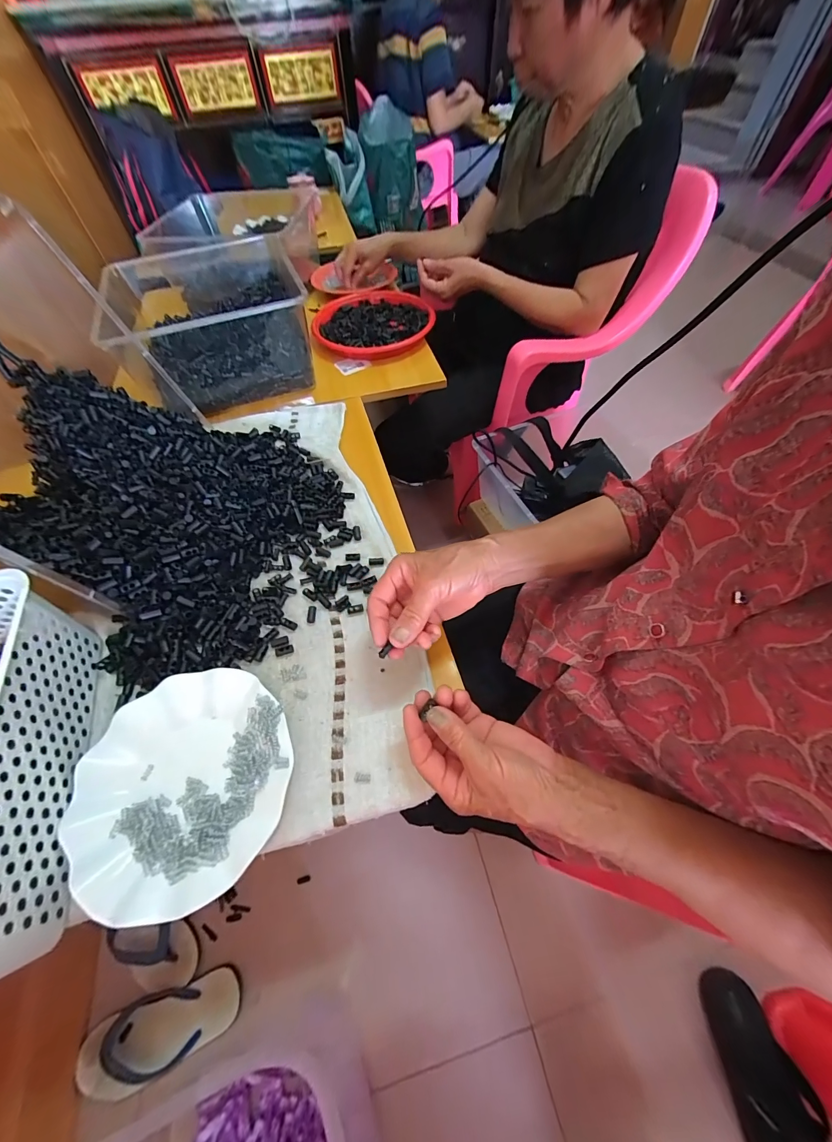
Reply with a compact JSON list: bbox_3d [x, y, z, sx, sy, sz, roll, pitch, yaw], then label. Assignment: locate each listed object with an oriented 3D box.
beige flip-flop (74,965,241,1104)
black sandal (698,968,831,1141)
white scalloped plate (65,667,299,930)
[{"bbox_3d":[-0.407,0.722,0.582,0.247,0.036,0.097,-22,59,-12],"label":"beige flip-flop"},{"bbox_3d":[0.495,0.743,0.521,0.103,0.069,0.245,-1,58,1],"label":"black sandal"},{"bbox_3d":[-0.202,0.184,0.331,0.179,0.024,0.180,-1,58,1],"label":"white scalloped plate"}]

